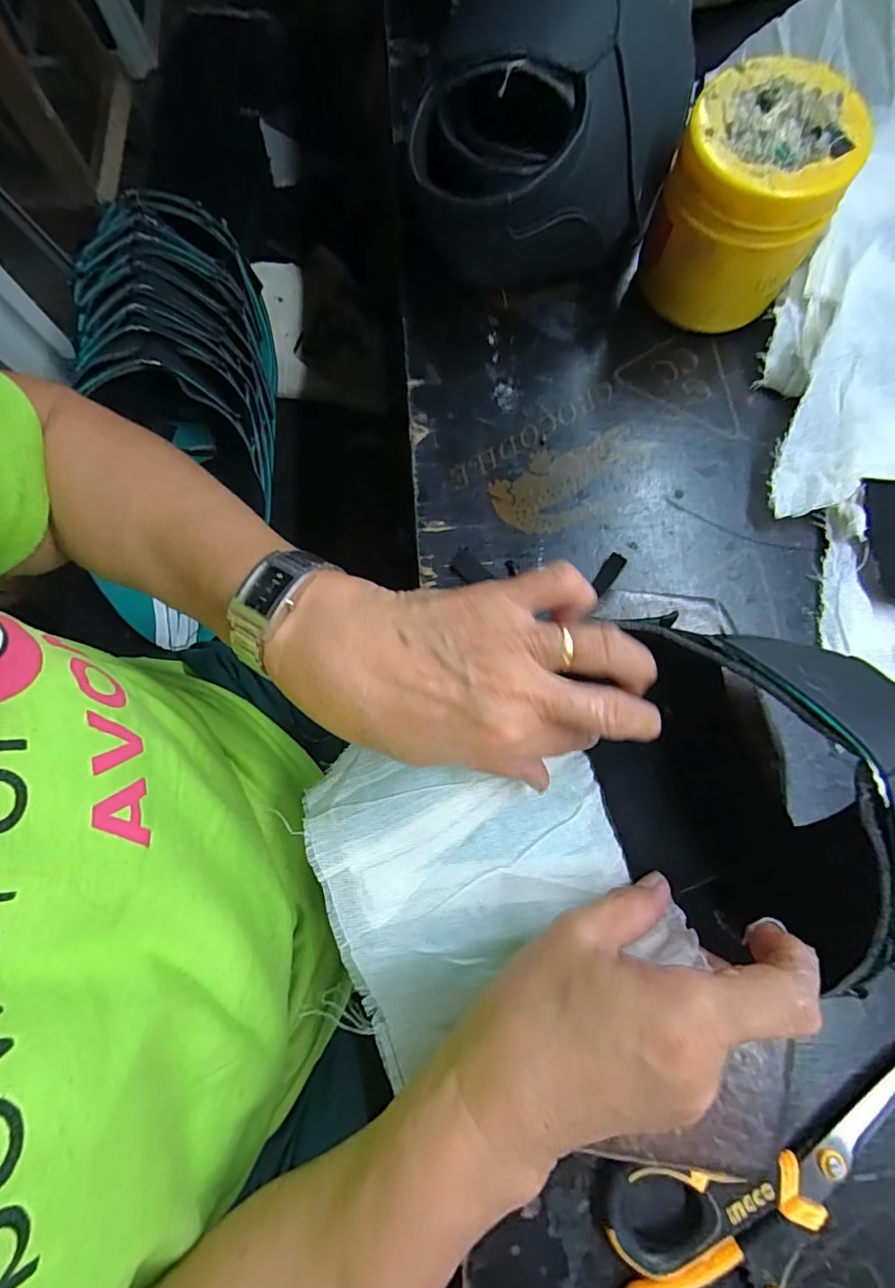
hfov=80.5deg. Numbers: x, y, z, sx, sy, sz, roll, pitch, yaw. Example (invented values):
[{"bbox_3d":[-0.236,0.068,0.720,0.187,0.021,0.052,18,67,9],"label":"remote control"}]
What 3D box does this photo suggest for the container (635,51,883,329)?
[{"bbox_3d":[0.174,-0.257,0.320,0.096,0.105,0.085,23,79,6],"label":"container"}]

